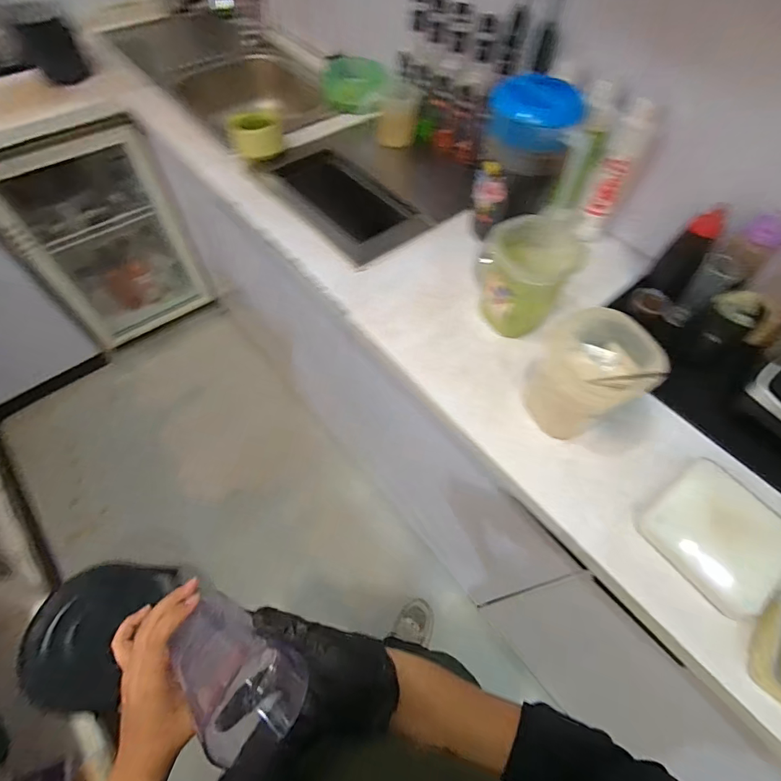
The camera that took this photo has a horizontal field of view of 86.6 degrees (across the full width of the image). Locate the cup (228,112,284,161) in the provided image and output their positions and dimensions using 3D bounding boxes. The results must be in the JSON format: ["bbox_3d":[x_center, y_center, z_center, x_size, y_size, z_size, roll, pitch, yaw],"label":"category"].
[{"bbox_3d":[-0.326,-0.634,1.023,0.125,0.057,0.123,1,58,-2],"label":"cup"}]

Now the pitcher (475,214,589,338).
[{"bbox_3d":[0.224,-0.190,0.703,0.152,0.155,0.122,18,59,8],"label":"pitcher"}]

